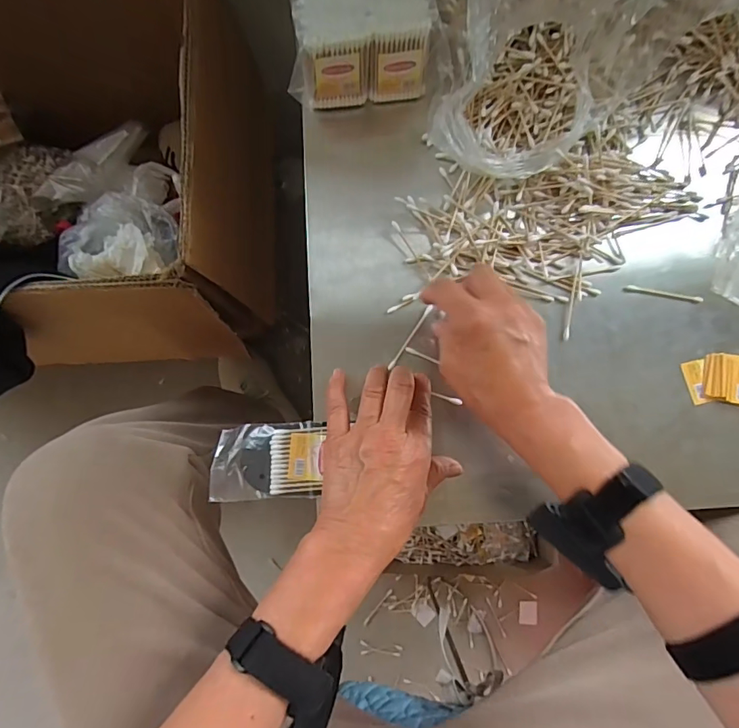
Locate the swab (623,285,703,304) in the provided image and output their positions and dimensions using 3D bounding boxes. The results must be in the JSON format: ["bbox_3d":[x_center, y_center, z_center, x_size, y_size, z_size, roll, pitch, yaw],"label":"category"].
[{"bbox_3d":[0.274,-0.065,0.442,0.072,0.004,0.007,10,84,0],"label":"swab"}]

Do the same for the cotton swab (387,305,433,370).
[{"bbox_3d":[0.035,-0.021,0.428,0.005,0.005,0.063,34,84,3],"label":"cotton swab"}]

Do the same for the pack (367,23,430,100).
[{"bbox_3d":[0.027,-0.266,0.432,0.053,0.070,0.020,-13,84,-2],"label":"pack"}]

